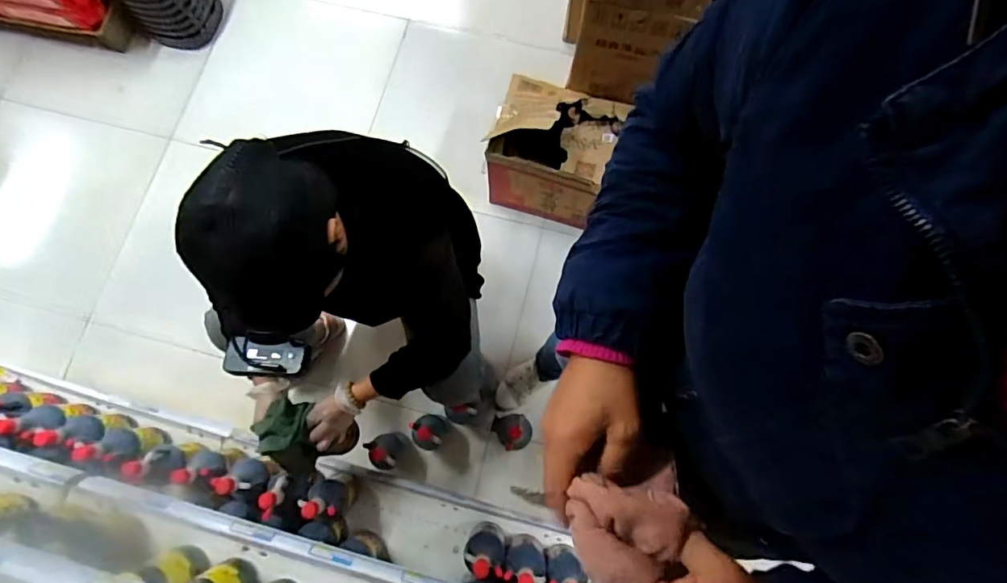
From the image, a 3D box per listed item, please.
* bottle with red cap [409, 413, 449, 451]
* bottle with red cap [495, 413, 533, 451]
[{"bbox_3d":[-0.184,0.350,1.272,0.088,0.173,0.085,1,76,1],"label":"bottle with red cap"},{"bbox_3d":[0.024,0.348,1.279,0.090,0.171,0.084,-3,76,0],"label":"bottle with red cap"}]

